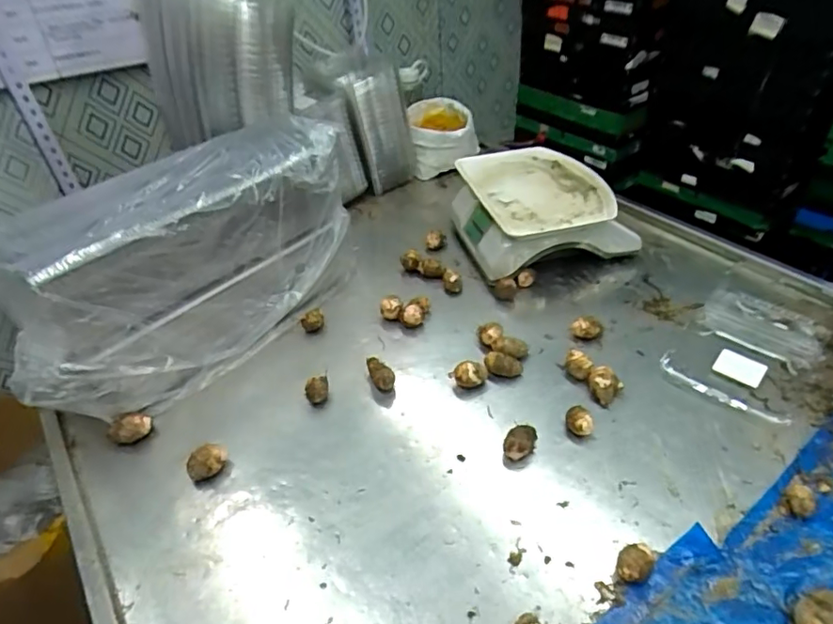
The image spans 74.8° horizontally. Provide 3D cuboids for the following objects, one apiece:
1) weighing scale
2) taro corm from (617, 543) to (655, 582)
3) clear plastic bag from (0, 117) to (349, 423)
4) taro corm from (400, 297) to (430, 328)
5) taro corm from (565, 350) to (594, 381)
[{"bbox_3d":[0.233,-0.190,1.044,0.293,0.134,0.281,-13,41,-9],"label":"weighing scale"},{"bbox_3d":[0.233,0.269,0.580,0.032,0.030,0.040,27,50,31],"label":"taro corm"},{"bbox_3d":[-0.338,-0.055,0.824,0.190,0.289,0.508,26,49,29],"label":"clear plastic bag"},{"bbox_3d":[-0.002,-0.004,0.912,0.033,0.040,0.063,11,43,18],"label":"taro corm"},{"bbox_3d":[0.239,0.081,0.805,0.036,0.040,0.032,14,44,21],"label":"taro corm"}]

